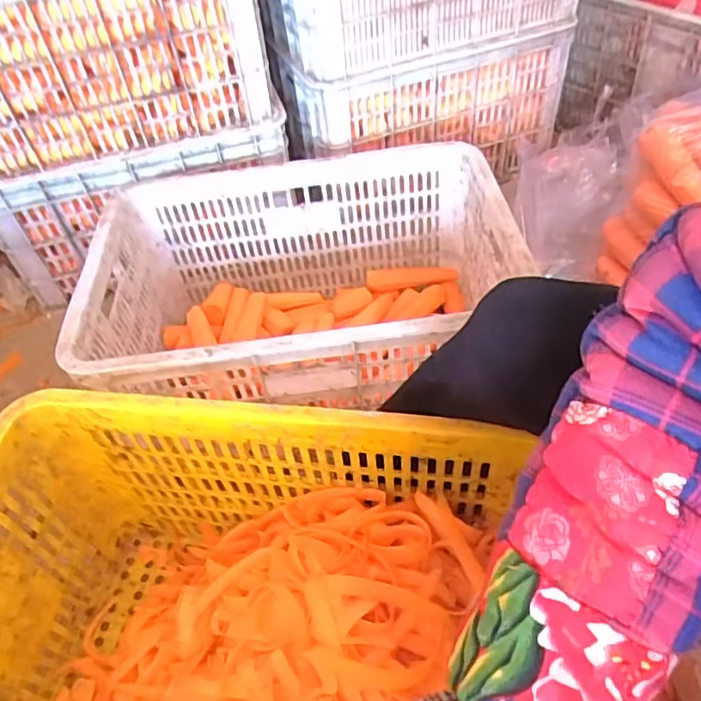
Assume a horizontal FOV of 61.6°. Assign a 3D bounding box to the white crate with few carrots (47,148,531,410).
[{"bbox_3d":[-0.054,-0.062,0.826,0.519,0.258,0.355,-9,48,-1],"label":"white crate with few carrots"}]

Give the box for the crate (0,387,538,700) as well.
[{"bbox_3d":[-0.107,0.280,0.537,0.479,0.288,0.362,2,49,9],"label":"crate"}]

